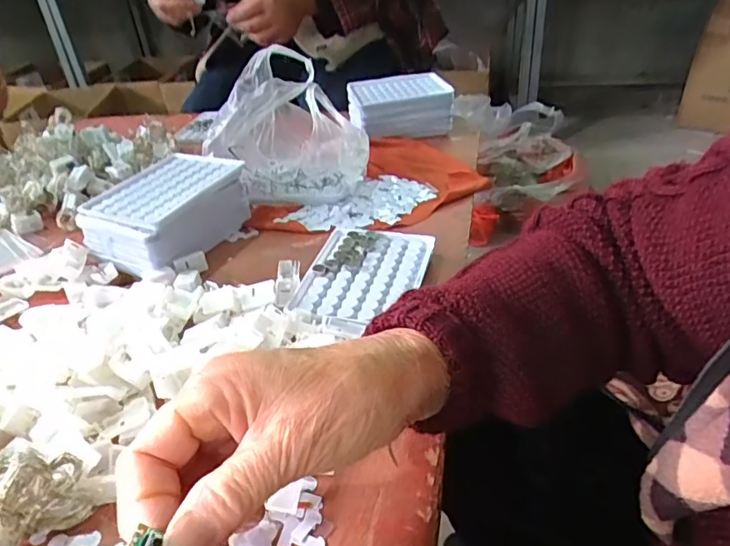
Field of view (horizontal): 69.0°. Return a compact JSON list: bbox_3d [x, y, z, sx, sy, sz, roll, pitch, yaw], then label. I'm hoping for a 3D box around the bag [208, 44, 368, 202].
[{"bbox_3d":[-0.084,-0.164,0.598,0.168,0.127,0.172,-8,34,-3],"label":"bag"}]

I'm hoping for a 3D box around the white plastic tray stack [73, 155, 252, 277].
[{"bbox_3d":[-0.186,-0.056,0.512,0.097,0.060,0.140,12,38,24],"label":"white plastic tray stack"}]

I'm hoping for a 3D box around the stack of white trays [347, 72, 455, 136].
[{"bbox_3d":[0.049,-0.236,0.751,0.138,0.055,0.103,-7,34,-3],"label":"stack of white trays"}]

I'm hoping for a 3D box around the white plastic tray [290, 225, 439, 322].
[{"bbox_3d":[0.002,0.003,0.439,0.094,0.020,0.126,5,36,15],"label":"white plastic tray"}]

